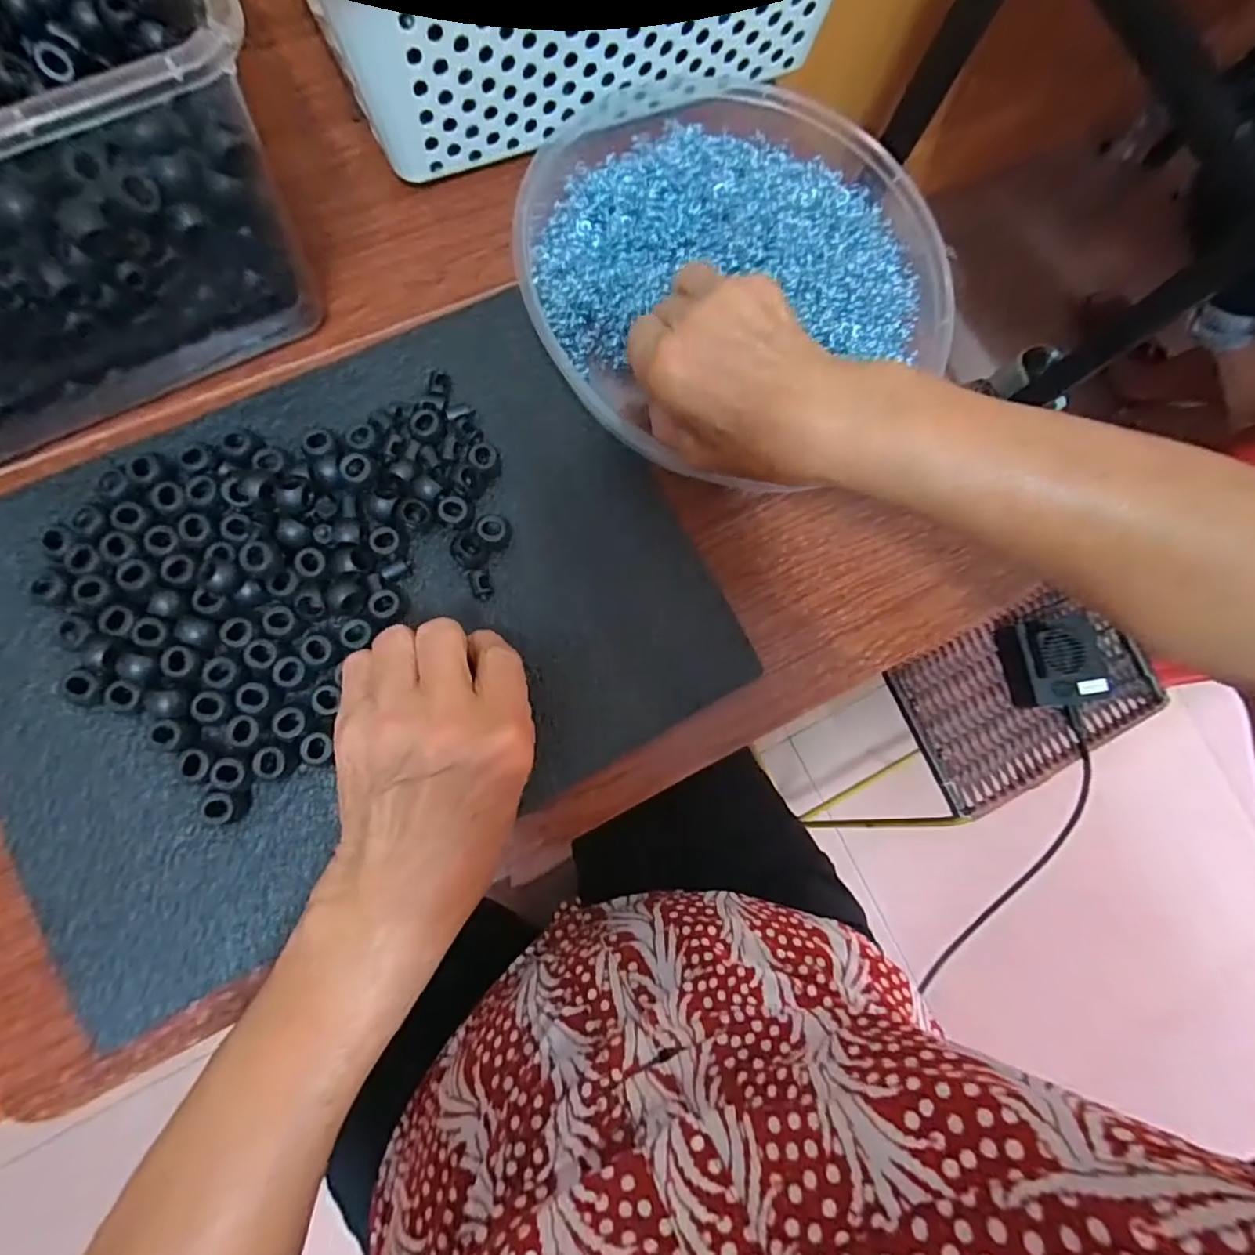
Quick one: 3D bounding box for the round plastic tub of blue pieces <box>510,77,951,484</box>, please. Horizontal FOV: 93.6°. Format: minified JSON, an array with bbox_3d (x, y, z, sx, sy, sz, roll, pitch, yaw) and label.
[{"bbox_3d":[0.049,-0.200,0.325,0.224,0.057,0.225,0,89,-10],"label":"round plastic tub of blue pieces"}]

